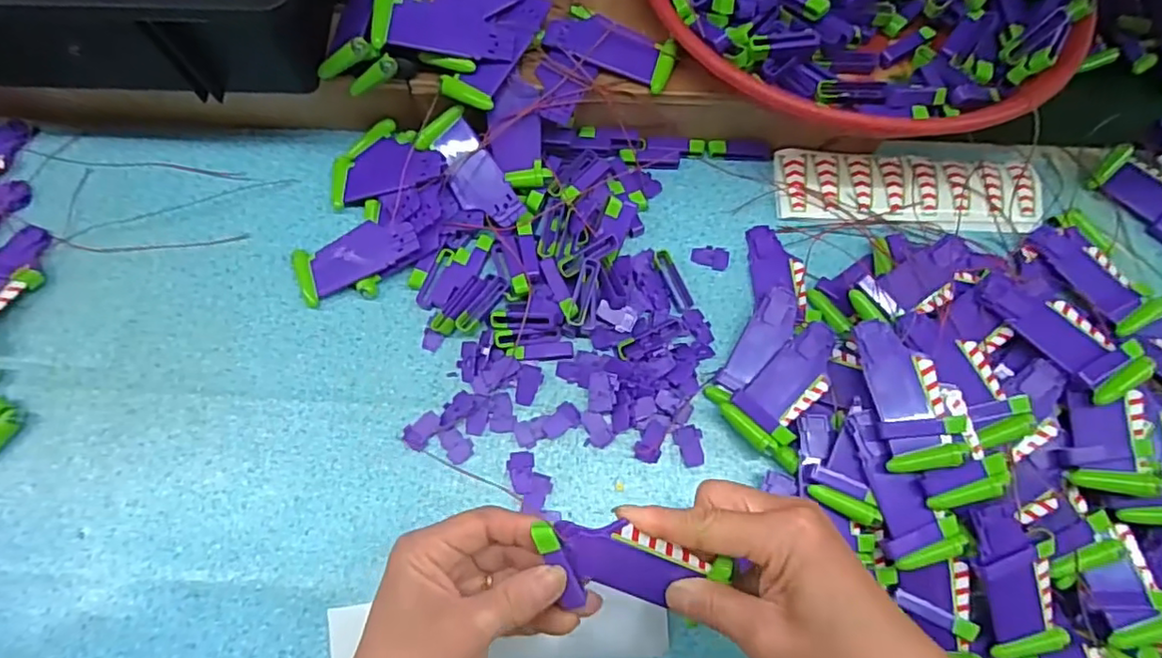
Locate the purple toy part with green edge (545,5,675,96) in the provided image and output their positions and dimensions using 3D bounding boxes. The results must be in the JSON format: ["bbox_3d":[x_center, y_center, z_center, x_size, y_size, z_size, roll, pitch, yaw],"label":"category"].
[{"bbox_3d":[0.021,-0.194,0.410,0.087,0.012,0.039,21,72,6],"label":"purple toy part with green edge"}]

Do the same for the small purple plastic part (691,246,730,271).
[{"bbox_3d":[0.095,-0.052,0.436,0.027,0.004,0.019,8,71,1],"label":"small purple plastic part"}]

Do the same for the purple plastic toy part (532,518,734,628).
[{"bbox_3d":[0.025,0.112,0.292,0.088,0.016,0.040,6,107,-1],"label":"purple plastic toy part"}]

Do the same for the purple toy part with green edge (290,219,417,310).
[{"bbox_3d":[-0.156,-0.051,0.415,0.089,0.010,0.040,-22,73,5],"label":"purple toy part with green edge"}]

